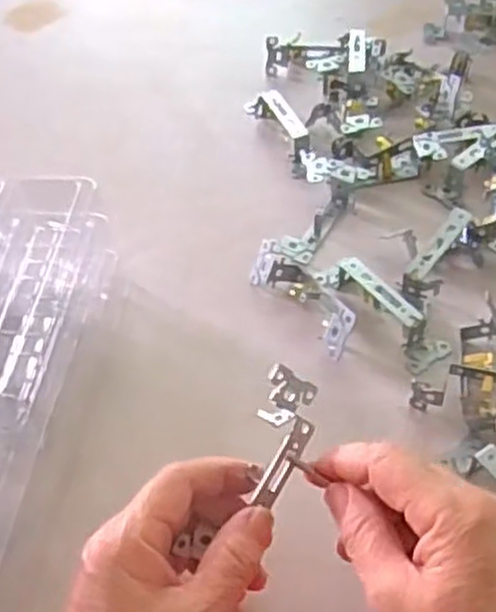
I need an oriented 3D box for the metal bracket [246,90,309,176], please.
[{"bbox_3d":[0.030,-0.142,0.644,0.023,0.024,0.117,-20,51,-11],"label":"metal bracket"}]

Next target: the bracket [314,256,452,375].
[{"bbox_3d":[0.088,-0.002,0.521,0.029,0.027,0.103,-30,53,-18],"label":"bracket"}]

